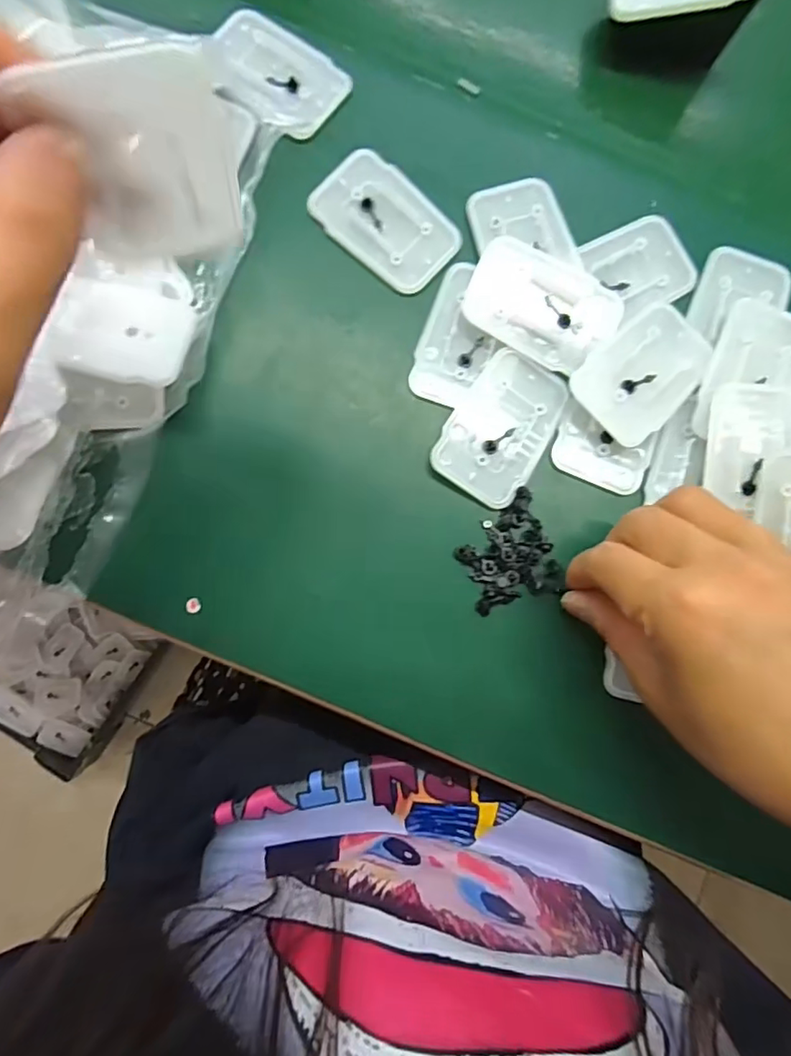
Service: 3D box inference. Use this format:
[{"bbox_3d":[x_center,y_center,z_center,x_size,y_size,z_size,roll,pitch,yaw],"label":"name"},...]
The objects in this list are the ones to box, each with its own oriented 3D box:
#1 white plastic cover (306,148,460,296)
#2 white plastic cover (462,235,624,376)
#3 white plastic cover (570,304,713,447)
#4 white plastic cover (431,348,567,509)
[{"bbox_3d":[-0.005,-0.146,0.267,0.068,0.004,0.044,43,83,2],"label":"white plastic cover"},{"bbox_3d":[0.068,-0.104,0.259,0.067,0.010,0.049,28,82,0],"label":"white plastic cover"},{"bbox_3d":[0.115,-0.072,0.257,0.065,0.004,0.043,-44,87,-7],"label":"white plastic cover"},{"bbox_3d":[0.049,-0.046,0.258,0.044,0.007,0.067,31,82,1],"label":"white plastic cover"}]

